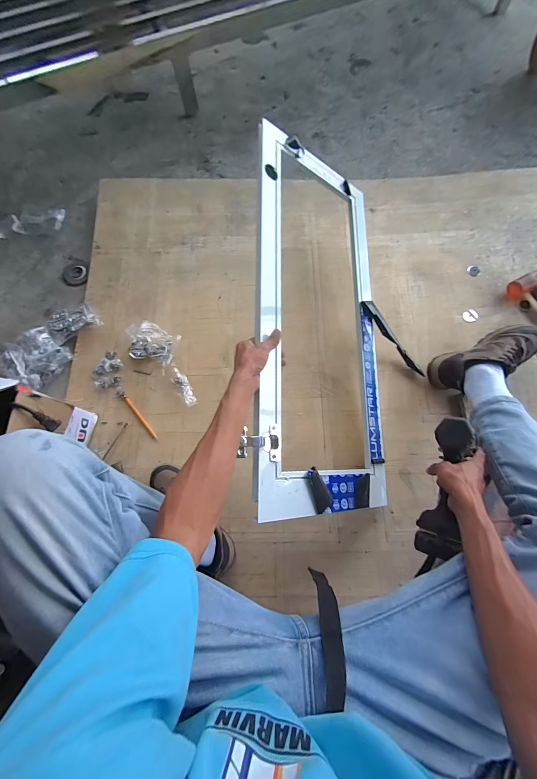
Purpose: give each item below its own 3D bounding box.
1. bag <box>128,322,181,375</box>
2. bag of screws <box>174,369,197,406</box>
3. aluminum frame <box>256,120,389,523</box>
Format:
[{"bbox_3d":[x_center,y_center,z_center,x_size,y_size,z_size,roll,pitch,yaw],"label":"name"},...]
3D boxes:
[{"bbox_3d":[-0.306,-0.117,0.779,0.130,0.033,0.099,20,75,8],"label":"bag"},{"bbox_3d":[-0.214,-0.008,0.751,0.031,0.011,0.108,-28,74,-7],"label":"bag of screws"},{"bbox_3d":[0.122,-0.159,0.638,0.333,0.026,0.794,7,77,-31],"label":"aluminum frame"}]

